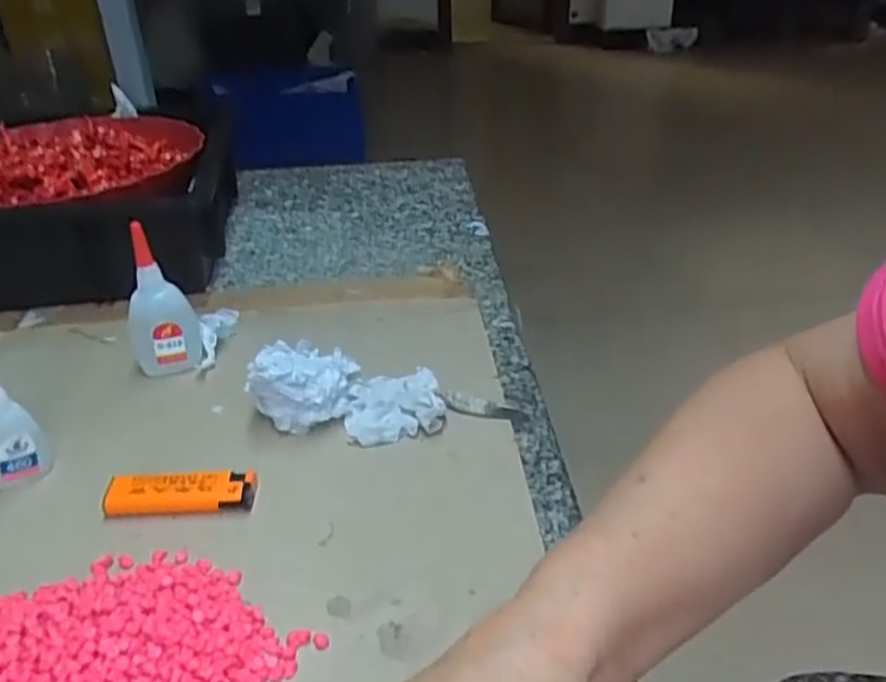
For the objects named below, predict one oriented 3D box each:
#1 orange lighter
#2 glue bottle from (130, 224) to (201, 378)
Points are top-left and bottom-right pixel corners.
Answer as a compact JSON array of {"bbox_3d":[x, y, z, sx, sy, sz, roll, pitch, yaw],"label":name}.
[{"bbox_3d":[-0.146,0.084,0.422,0.082,0.016,0.021,-2,32,-1],"label":"orange lighter"},{"bbox_3d":[-0.194,-0.025,0.518,0.043,0.104,0.033,-17,35,-23],"label":"glue bottle"}]

